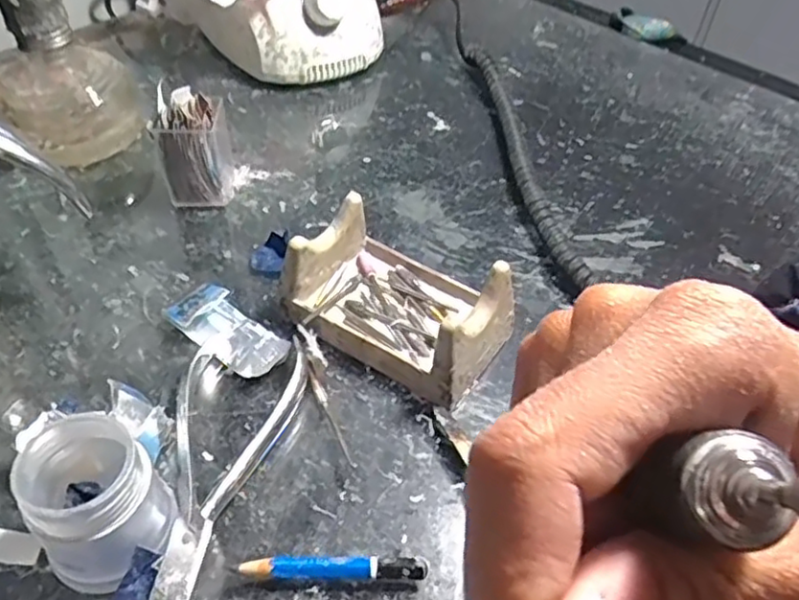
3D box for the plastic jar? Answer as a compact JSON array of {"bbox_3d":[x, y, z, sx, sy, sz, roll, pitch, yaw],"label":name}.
[{"bbox_3d":[-0.105,0.067,0.226,0.052,0.049,0.043,37,54,27],"label":"plastic jar"}]

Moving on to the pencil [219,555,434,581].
[{"bbox_3d":[-0.024,0.095,0.232,0.066,0.009,0.008,2,46,-2],"label":"pencil"}]

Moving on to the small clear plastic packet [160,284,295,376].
[{"bbox_3d":[-0.079,0.013,0.303,0.058,0.015,0.027,28,51,20],"label":"small clear plastic packet"}]

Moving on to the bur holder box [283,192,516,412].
[{"bbox_3d":[0.001,-0.002,0.303,0.094,0.043,0.061,28,51,20],"label":"bur holder box"}]

